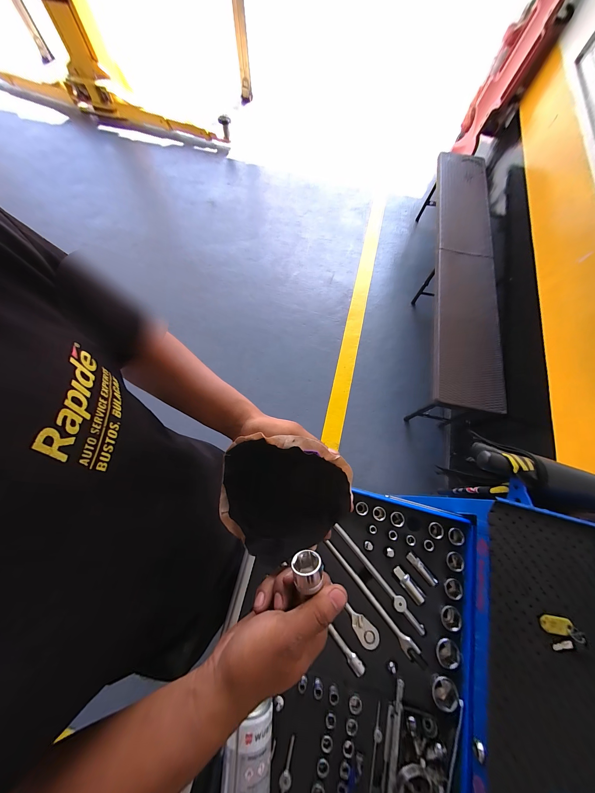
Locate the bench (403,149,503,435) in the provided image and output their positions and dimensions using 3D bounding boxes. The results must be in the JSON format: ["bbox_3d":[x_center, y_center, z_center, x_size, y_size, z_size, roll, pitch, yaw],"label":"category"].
[{"bbox_3d":[0.911,-0.681,1.524,0.355,0.420,1.727,10,70,1],"label":"bench"}]

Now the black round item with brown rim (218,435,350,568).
[{"bbox_3d":[-0.025,0.116,0.310,0.158,0.050,0.148,28,95,15],"label":"black round item with brown rim"}]

